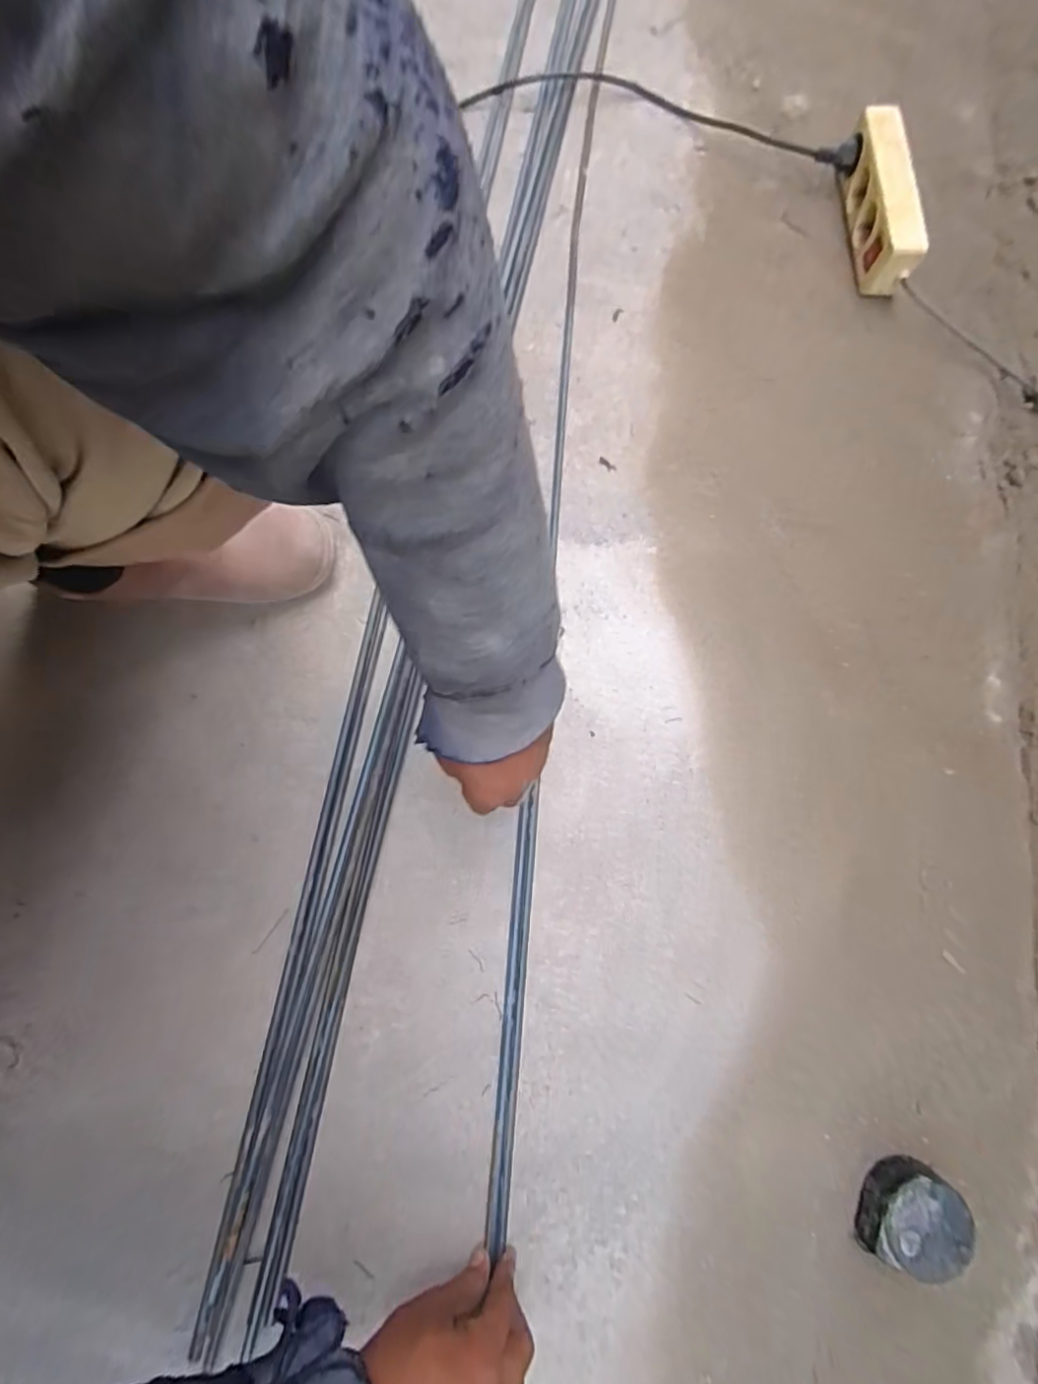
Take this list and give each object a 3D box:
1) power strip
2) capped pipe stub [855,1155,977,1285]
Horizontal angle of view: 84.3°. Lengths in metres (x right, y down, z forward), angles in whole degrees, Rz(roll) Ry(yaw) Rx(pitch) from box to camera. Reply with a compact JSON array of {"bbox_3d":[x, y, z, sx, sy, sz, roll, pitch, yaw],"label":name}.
[{"bbox_3d":[0.373,-0.507,0.596,0.044,0.065,0.182,-4,79,-2],"label":"power strip"},{"bbox_3d":[0.295,0.391,0.427,0.062,0.035,0.065,0,80,0],"label":"capped pipe stub"}]

